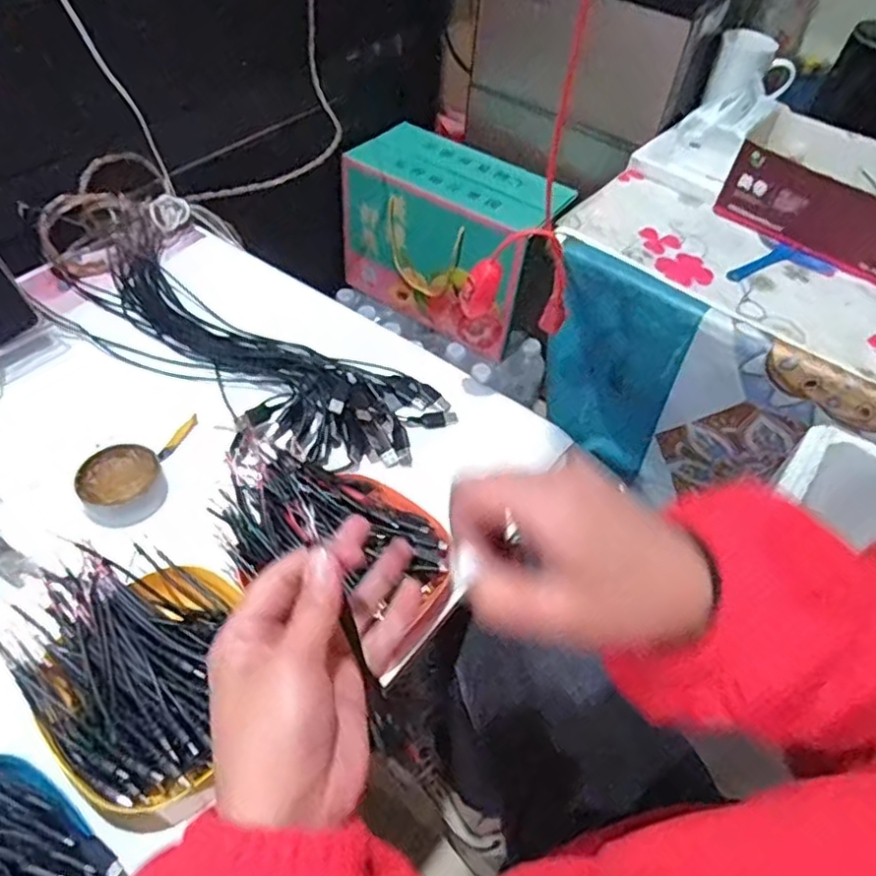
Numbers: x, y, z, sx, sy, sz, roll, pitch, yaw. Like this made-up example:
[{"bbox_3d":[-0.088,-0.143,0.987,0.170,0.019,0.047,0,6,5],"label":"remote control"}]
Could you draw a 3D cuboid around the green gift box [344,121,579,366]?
[{"bbox_3d":[0.018,-0.318,1.096,0.321,0.236,0.160,33,55,20],"label":"green gift box"}]

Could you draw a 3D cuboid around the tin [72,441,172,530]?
[{"bbox_3d":[-0.255,0.038,0.547,0.063,0.026,0.066,3,50,-4],"label":"tin"}]

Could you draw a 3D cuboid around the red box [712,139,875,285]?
[{"bbox_3d":[0.456,-0.255,0.792,0.250,0.090,0.034,32,54,19],"label":"red box"}]

